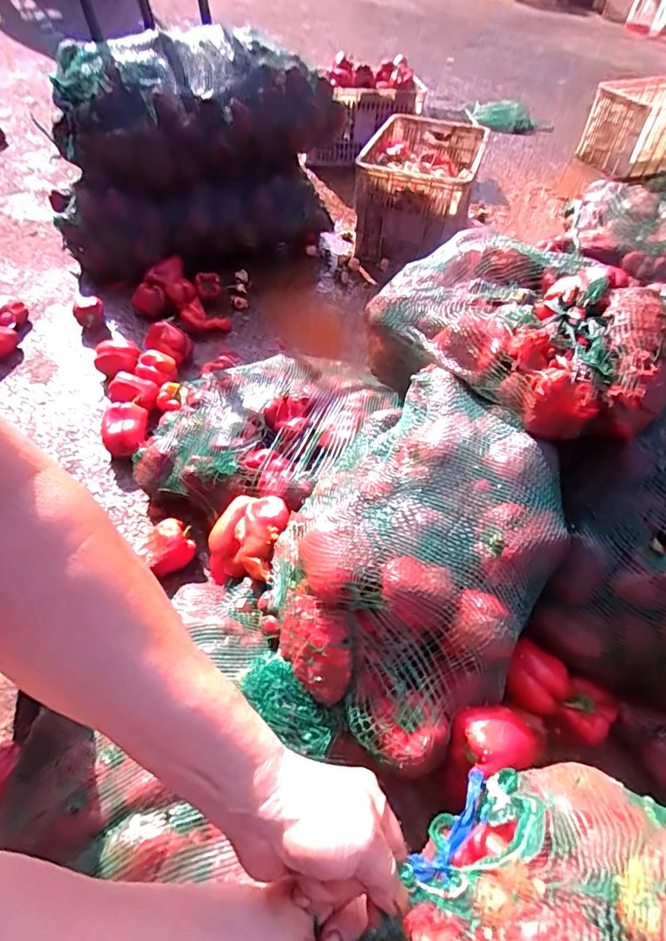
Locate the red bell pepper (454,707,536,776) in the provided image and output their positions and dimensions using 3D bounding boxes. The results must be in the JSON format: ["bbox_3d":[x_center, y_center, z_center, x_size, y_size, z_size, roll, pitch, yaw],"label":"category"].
[{"bbox_3d":[0.199,0.340,0.608,0.087,0.076,0.077,-8,52,-9],"label":"red bell pepper"}]

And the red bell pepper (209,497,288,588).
[{"bbox_3d":[-0.135,0.111,0.762,0.117,0.094,0.137,12,52,7],"label":"red bell pepper"}]

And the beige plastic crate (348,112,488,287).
[{"bbox_3d":[0.272,-0.916,1.637,0.371,0.317,0.556,16,52,10],"label":"beige plastic crate"}]

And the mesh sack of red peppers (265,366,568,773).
[{"bbox_3d":[0.114,0.094,0.662,0.334,0.173,0.443,28,55,19],"label":"mesh sack of red peppers"}]

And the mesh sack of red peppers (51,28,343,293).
[{"bbox_3d":[-0.367,-0.859,1.353,0.813,0.473,0.359,-14,53,-13],"label":"mesh sack of red peppers"}]

